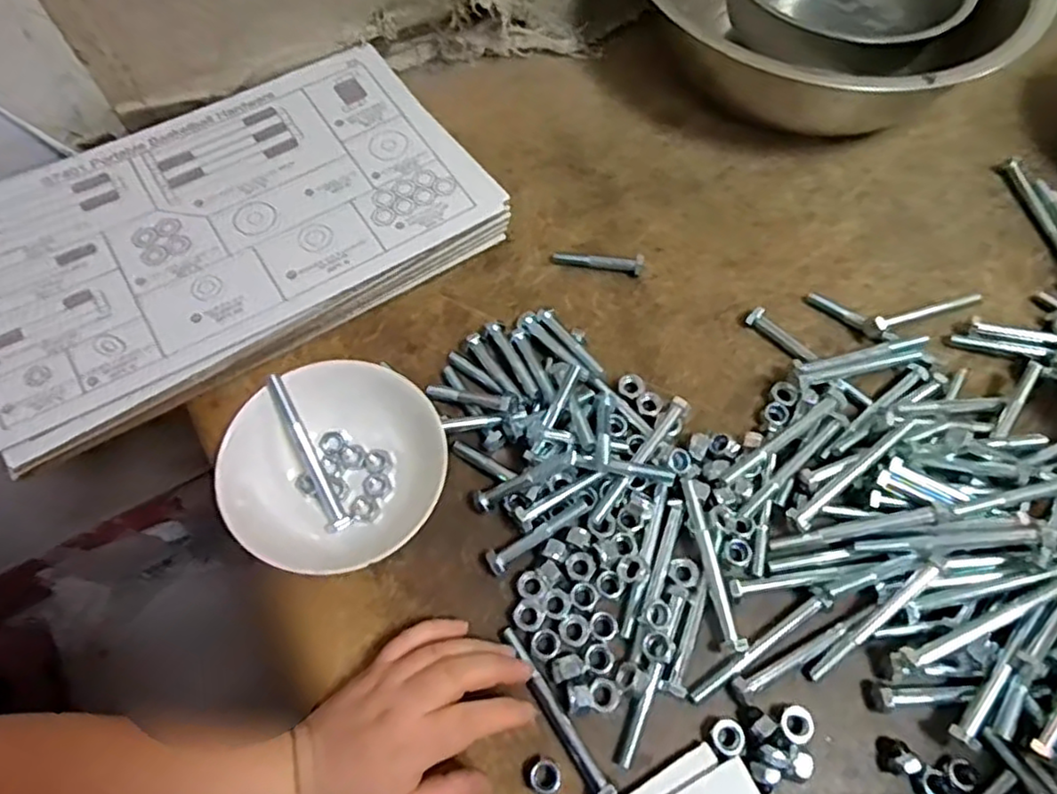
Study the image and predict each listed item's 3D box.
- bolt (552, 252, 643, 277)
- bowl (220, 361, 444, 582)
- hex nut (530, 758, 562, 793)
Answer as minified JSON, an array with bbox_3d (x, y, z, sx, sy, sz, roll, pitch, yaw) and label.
[{"bbox_3d":[0.055,-0.108,0.541,0.070,0.012,0.012,6,64,3],"label":"bolt"},{"bbox_3d":[-0.116,0.044,0.431,0.125,0.059,0.119,0,64,0],"label":"bowl"},{"bbox_3d":[0.010,0.210,0.377,0.017,0.014,0.017,-41,70,-18],"label":"hex nut"}]

